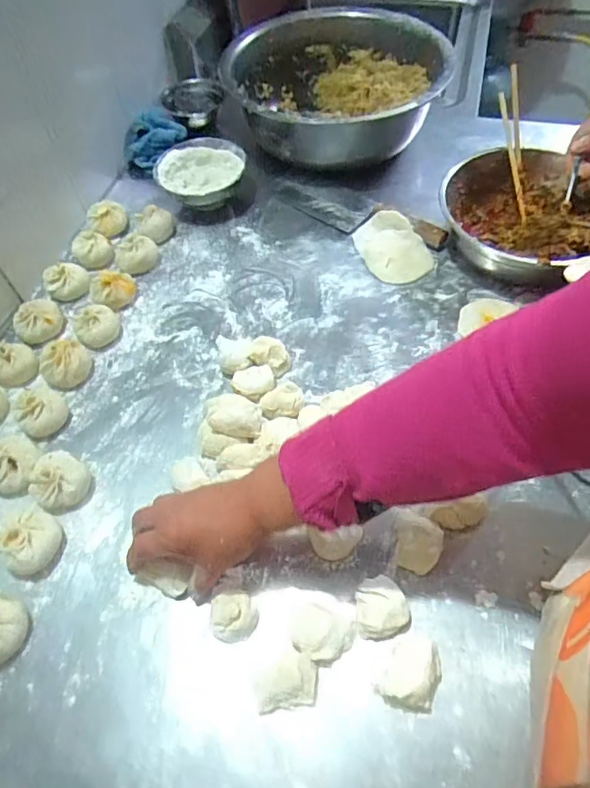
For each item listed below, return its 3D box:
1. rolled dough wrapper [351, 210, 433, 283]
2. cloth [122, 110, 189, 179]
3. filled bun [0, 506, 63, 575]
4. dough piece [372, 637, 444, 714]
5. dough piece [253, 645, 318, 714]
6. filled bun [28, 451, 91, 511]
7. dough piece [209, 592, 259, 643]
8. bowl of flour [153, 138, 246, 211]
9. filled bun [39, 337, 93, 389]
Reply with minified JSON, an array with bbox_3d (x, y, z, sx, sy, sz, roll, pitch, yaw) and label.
[{"bbox_3d":[0.143,-0.216,0.745,0.088,0.018,0.122,-30,71,-2],"label":"rolled dough wrapper"},{"bbox_3d":[-0.247,-0.440,0.892,0.124,0.062,0.084,-28,60,-13],"label":"cloth"},{"bbox_3d":[-0.274,0.149,0.522,0.055,0.033,0.067,-39,63,-19],"label":"filled bun"},{"bbox_3d":[0.102,0.241,0.439,0.049,0.026,0.059,18,61,14],"label":"dough piece"},{"bbox_3d":[-0.008,0.251,0.446,0.055,0.019,0.044,-9,58,-2],"label":"dough piece"},{"bbox_3d":[-0.257,0.097,0.554,0.055,0.044,0.057,-2,58,3],"label":"filled bun"},{"bbox_3d":[-0.058,0.210,0.477,0.044,0.020,0.040,-1,58,3],"label":"dough piece"},{"bbox_3d":[-0.150,-0.343,0.812,0.118,0.076,0.128,-2,58,3],"label":"bowl of flour"},{"bbox_3d":[-0.289,-0.035,0.639,0.056,0.046,0.054,-2,58,3],"label":"filled bun"}]

